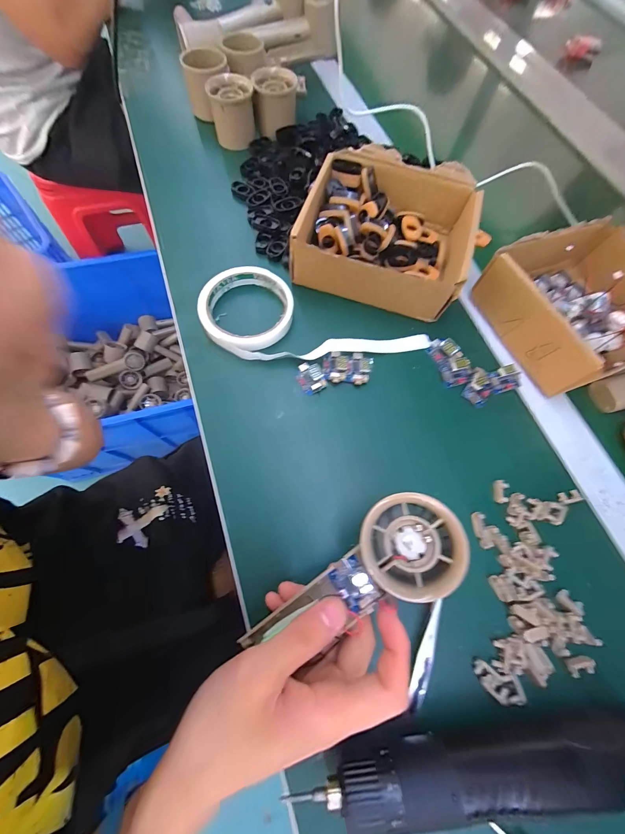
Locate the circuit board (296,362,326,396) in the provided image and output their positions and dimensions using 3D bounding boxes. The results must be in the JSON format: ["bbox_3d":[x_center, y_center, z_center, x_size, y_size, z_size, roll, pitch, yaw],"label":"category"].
[{"bbox_3d":[-0.002,-0.038,0.283,0.022,0.014,0.029,-23,73,-11],"label":"circuit board"}]

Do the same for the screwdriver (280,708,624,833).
[{"bbox_3d":[0.105,0.209,0.177,0.218,0.034,0.031,-4,70,-5],"label":"screwdriver"}]

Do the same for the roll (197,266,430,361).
[{"bbox_3d":[0.003,-0.107,0.305,0.226,0.020,0.100,-2,70,-4],"label":"roll"}]

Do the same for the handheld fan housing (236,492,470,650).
[{"bbox_3d":[0.020,0.103,0.192,0.155,0.022,0.054,-35,72,14],"label":"handheld fan housing"}]

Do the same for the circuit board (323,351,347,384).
[{"bbox_3d":[0.022,-0.048,0.289,0.021,0.008,0.030,8,70,-1],"label":"circuit board"}]

